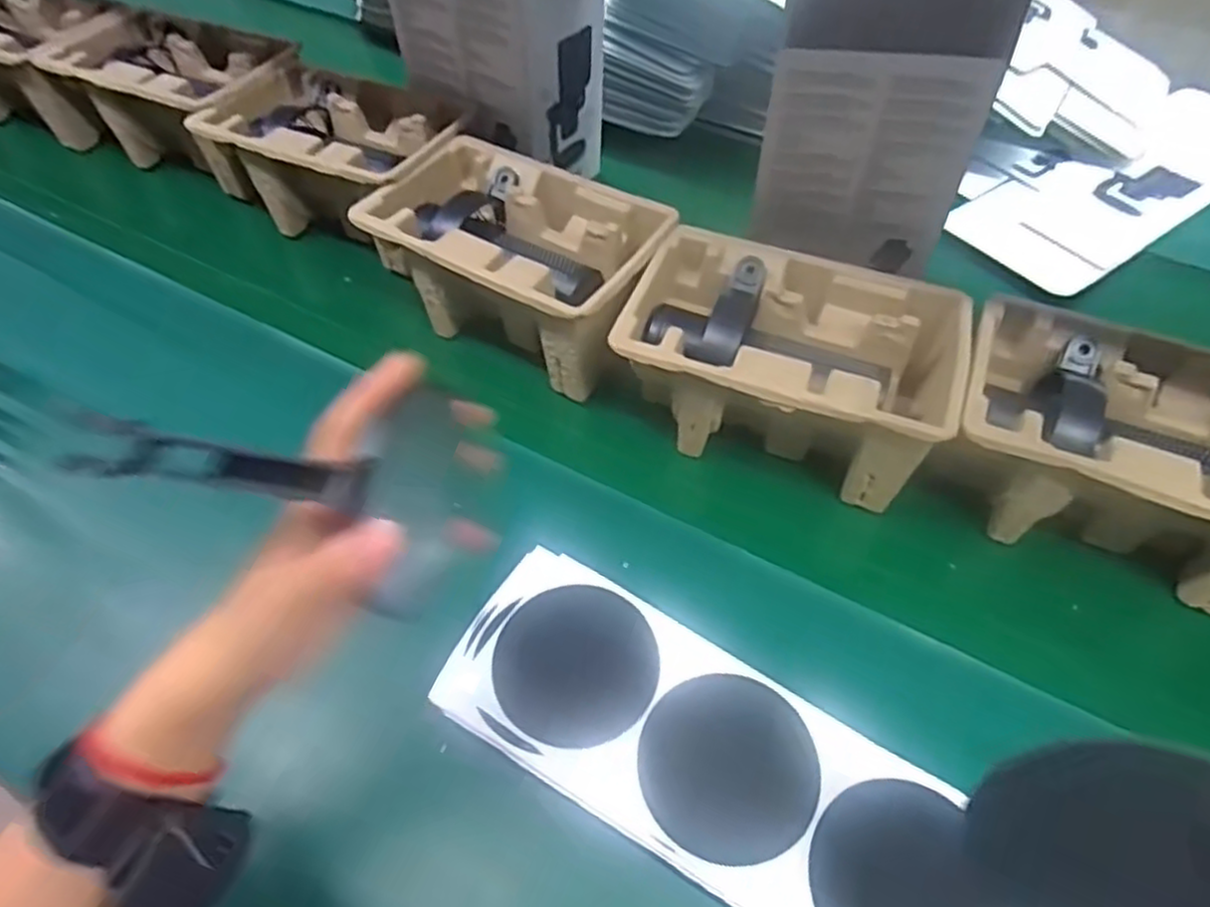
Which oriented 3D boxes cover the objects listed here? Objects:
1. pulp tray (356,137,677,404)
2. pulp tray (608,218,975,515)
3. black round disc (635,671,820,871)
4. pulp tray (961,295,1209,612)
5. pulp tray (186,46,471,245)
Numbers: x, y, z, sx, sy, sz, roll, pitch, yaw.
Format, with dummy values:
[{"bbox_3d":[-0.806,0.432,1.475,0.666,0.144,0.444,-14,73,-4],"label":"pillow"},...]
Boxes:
[{"bbox_3d":[-0.076,-0.164,0.614,0.239,0.105,0.155,29,60,17],"label":"pulp tray"},{"bbox_3d":[0.131,-0.066,0.544,0.224,0.104,0.141,18,58,10],"label":"pulp tray"},{"bbox_3d":[0.066,0.167,0.392,0.091,0.013,0.091,1,56,-1],"label":"black round disc"},{"bbox_3d":[0.348,-0.003,0.493,0.225,0.096,0.141,21,58,12],"label":"pulp tray"},{"bbox_3d":[-0.252,-0.285,0.703,0.240,0.109,0.169,28,60,16],"label":"pulp tray"}]

